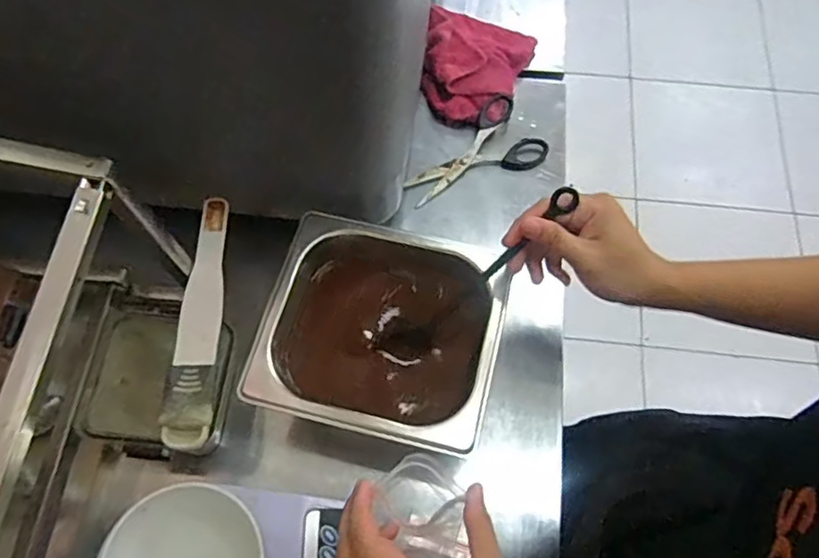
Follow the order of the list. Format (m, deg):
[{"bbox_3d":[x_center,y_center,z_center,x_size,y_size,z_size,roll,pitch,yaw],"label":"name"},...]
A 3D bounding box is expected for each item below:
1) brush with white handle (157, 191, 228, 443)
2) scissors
[{"bbox_3d":[-0.167,0.027,0.498,0.034,0.016,0.216,8,57,-16],"label":"brush with white handle"},{"bbox_3d":[0.064,-0.124,0.637,0.148,0.011,0.083,-34,84,-8],"label":"scissors"}]

